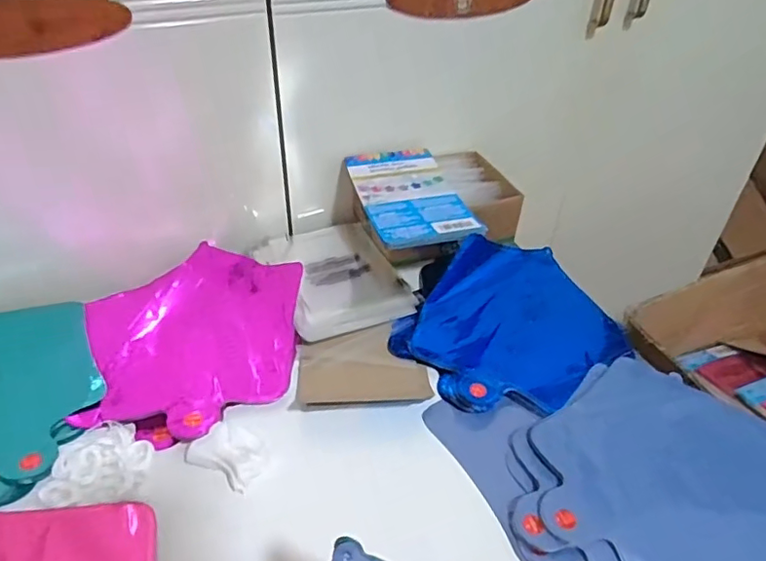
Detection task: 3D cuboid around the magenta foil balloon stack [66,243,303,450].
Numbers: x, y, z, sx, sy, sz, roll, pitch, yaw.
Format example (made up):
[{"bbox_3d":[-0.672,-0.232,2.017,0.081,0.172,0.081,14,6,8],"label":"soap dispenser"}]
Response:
[{"bbox_3d":[-0.189,0.045,0.567,0.209,0.028,0.257,-11,40,-16],"label":"magenta foil balloon stack"}]

